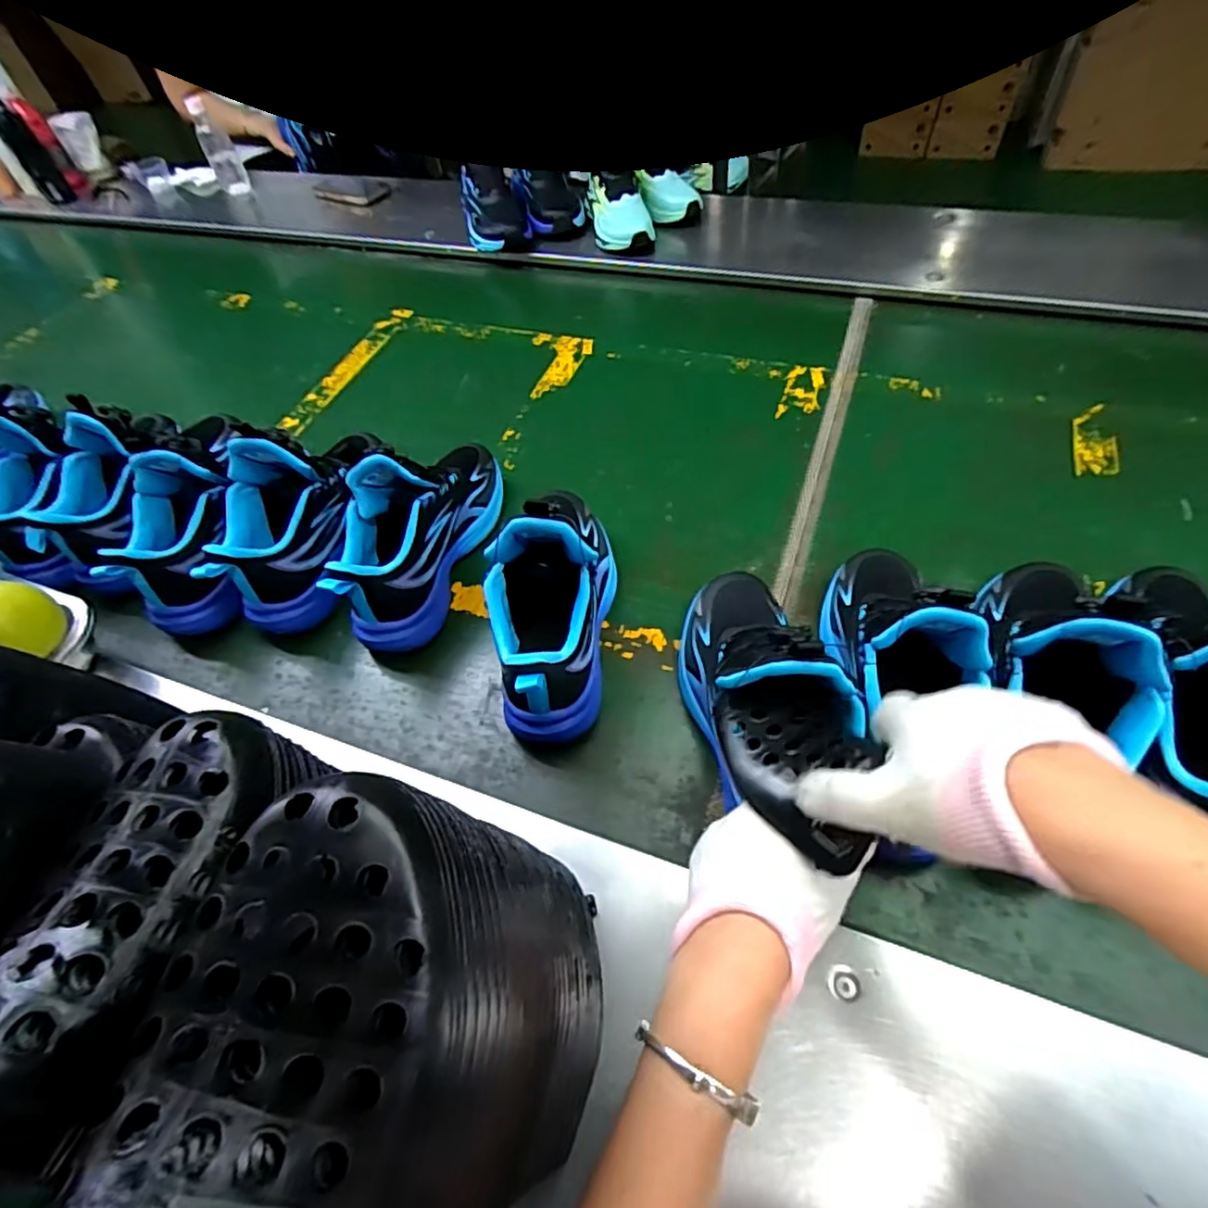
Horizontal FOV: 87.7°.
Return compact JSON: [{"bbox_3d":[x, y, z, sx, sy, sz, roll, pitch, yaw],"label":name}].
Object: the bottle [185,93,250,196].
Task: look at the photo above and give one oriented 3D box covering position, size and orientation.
[{"bbox_3d":[-0.721,-0.847,1.188,0.051,0.178,0.042,-21,54,-10],"label":"bottle"}]

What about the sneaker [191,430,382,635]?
[{"bbox_3d":[-0.299,-0.102,0.612,0.085,0.151,0.237,-1,53,5],"label":"sneaker"}]

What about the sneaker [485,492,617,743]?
[{"bbox_3d":[-0.038,-0.017,0.519,0.086,0.148,0.237,3,53,8],"label":"sneaker"}]

